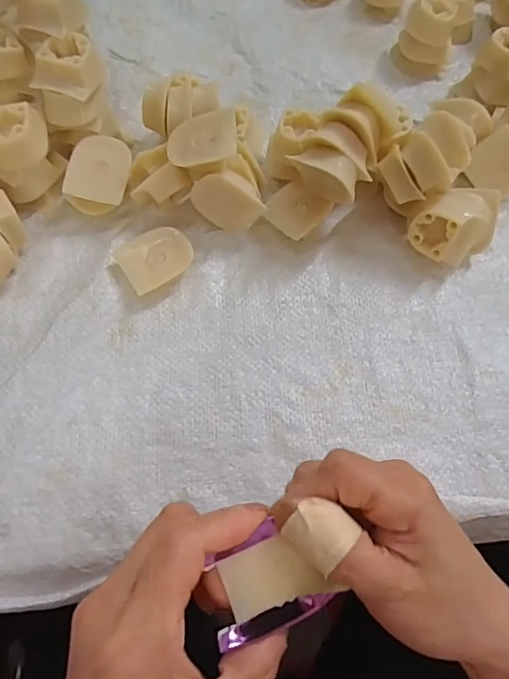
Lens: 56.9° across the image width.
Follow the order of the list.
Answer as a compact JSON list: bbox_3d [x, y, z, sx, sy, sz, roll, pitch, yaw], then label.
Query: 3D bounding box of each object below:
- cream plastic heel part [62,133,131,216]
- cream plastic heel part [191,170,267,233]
[{"bbox_3d":[-0.106,-0.111,0.330,0.039,0.033,0.049,8,69,1],"label":"cream plastic heel part"},{"bbox_3d":[-0.019,-0.093,0.318,0.049,0.041,0.019,25,54,-28],"label":"cream plastic heel part"}]

